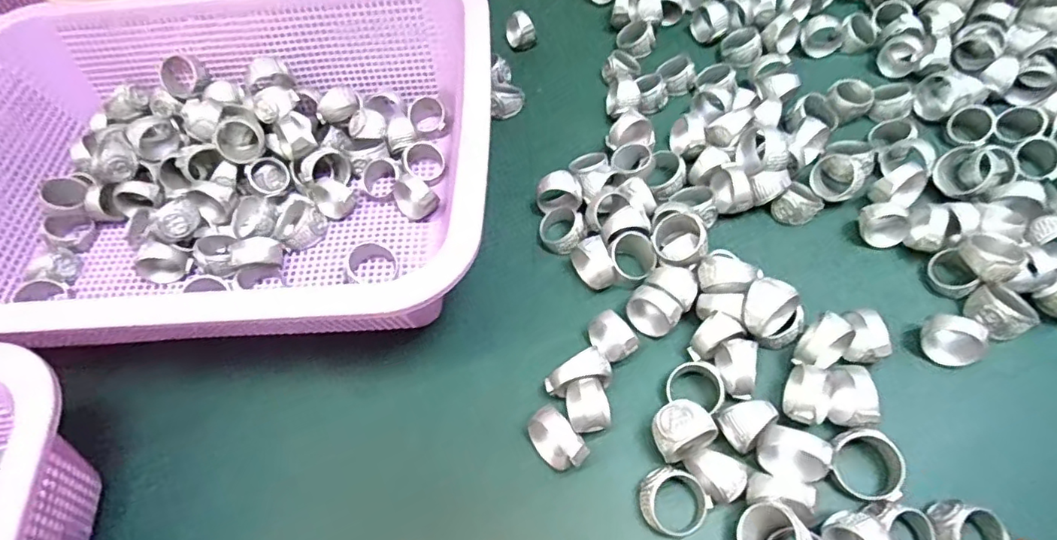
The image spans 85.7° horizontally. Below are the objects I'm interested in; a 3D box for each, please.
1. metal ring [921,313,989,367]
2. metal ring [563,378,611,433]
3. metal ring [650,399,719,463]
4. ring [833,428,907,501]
[{"bbox_3d":[0.194,0.032,0.260,0.023,0.024,0.009,18,34,32],"label":"metal ring"},{"bbox_3d":[0.027,0.063,0.258,0.019,0.022,0.022,-10,60,-1],"label":"metal ring"},{"bbox_3d":[0.065,0.071,0.248,0.024,0.026,0.022,-24,62,-10],"label":"metal ring"},{"bbox_3d":[0.142,0.082,0.237,0.031,0.017,0.026,22,64,16],"label":"ring"}]

